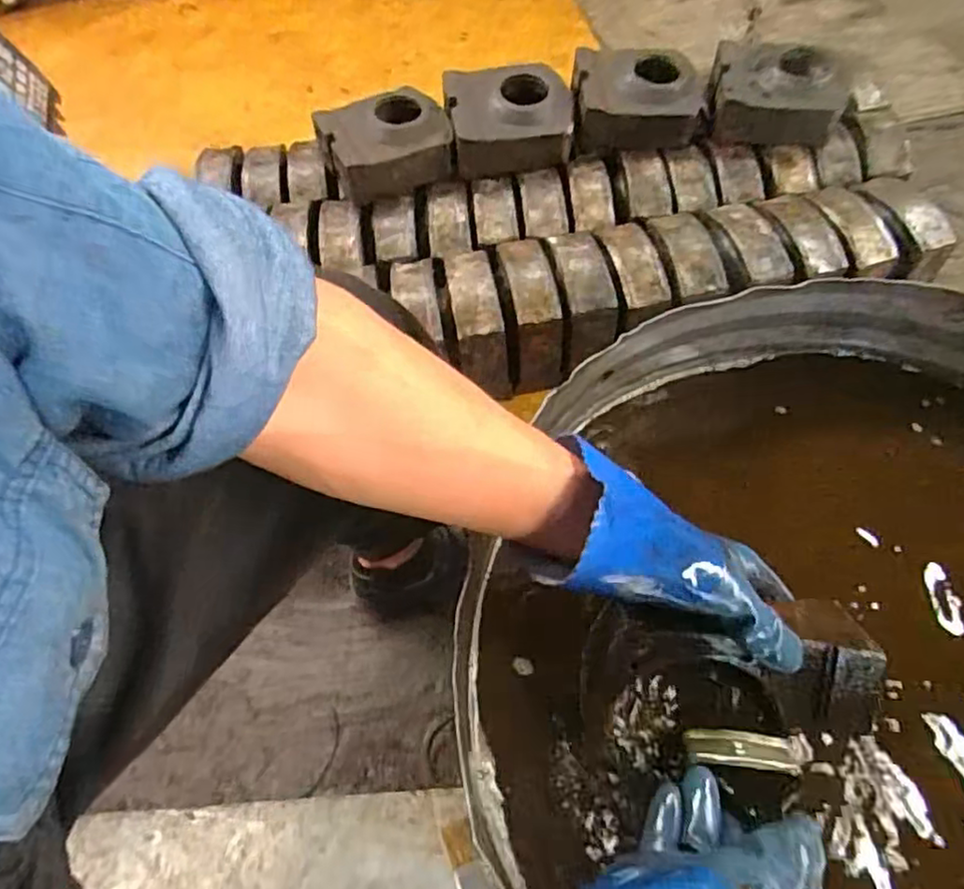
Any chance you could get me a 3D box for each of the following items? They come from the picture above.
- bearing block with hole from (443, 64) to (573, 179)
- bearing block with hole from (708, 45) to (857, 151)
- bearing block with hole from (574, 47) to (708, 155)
[{"bbox_3d":[0.041,-0.515,1.038,0.190,0.085,0.163,-4,59,2],"label":"bearing block with hole"},{"bbox_3d":[0.449,-0.530,1.001,0.190,0.076,0.131,11,60,11],"label":"bearing block with hole"},{"bbox_3d":[0.241,-0.538,1.026,0.191,0.098,0.130,2,59,5],"label":"bearing block with hole"}]

